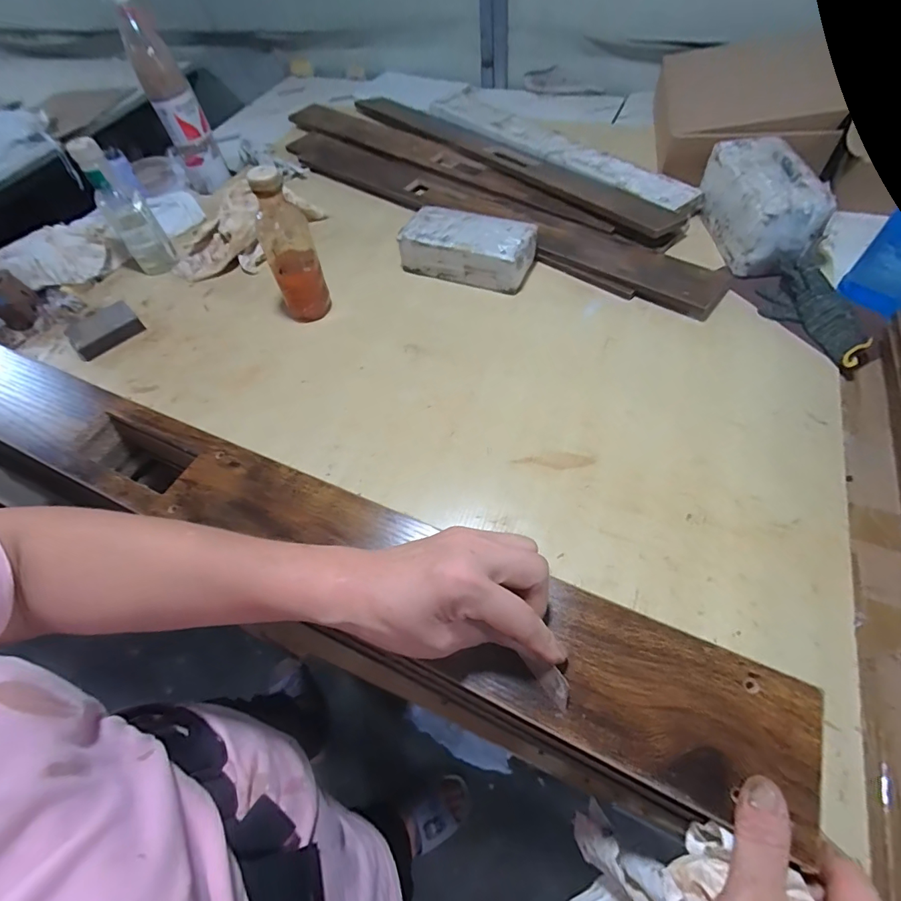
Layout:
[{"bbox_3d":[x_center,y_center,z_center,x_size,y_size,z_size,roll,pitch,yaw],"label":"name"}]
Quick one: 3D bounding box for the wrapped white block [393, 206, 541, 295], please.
[{"bbox_3d":[0.027,-0.325,0.714,0.210,0.066,0.098,21,61,17],"label":"wrapped white block"}]

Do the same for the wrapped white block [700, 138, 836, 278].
[{"bbox_3d":[0.464,-0.370,0.671,0.108,0.104,0.214,0,57,5],"label":"wrapped white block"}]

